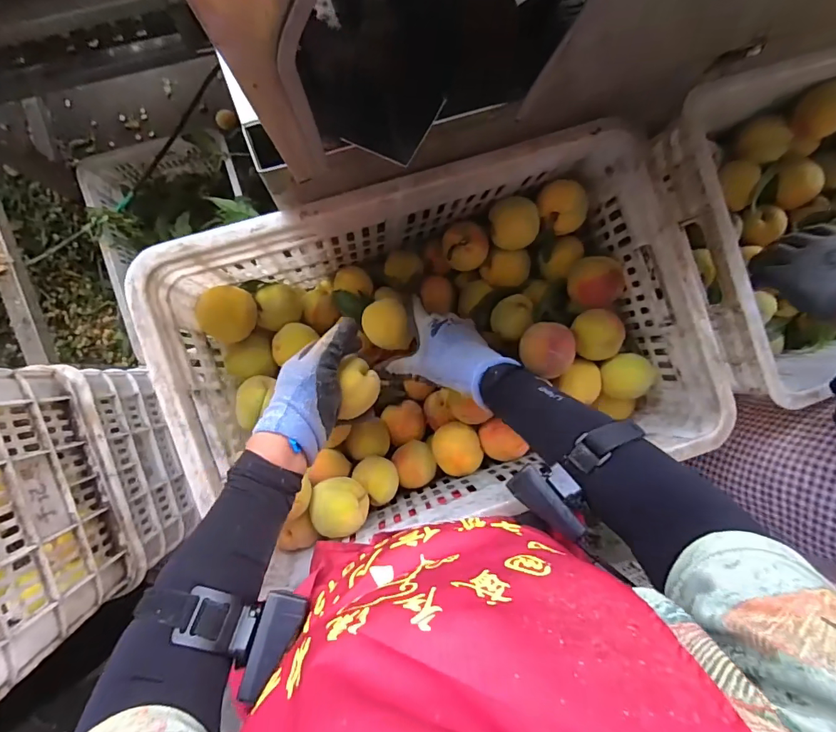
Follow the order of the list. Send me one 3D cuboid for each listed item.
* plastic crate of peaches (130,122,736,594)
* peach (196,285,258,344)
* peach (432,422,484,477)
[{"bbox_3d":[0.021,-0.018,0.527,0.521,0.189,0.336,-17,93,-6],"label":"plastic crate of peaches"},{"bbox_3d":[-0.228,-0.061,0.538,0.060,0.052,0.064,9,90,-7],"label":"peach"},{"bbox_3d":[0.050,0.103,0.561,0.058,0.056,0.055,0,91,-7],"label":"peach"}]

